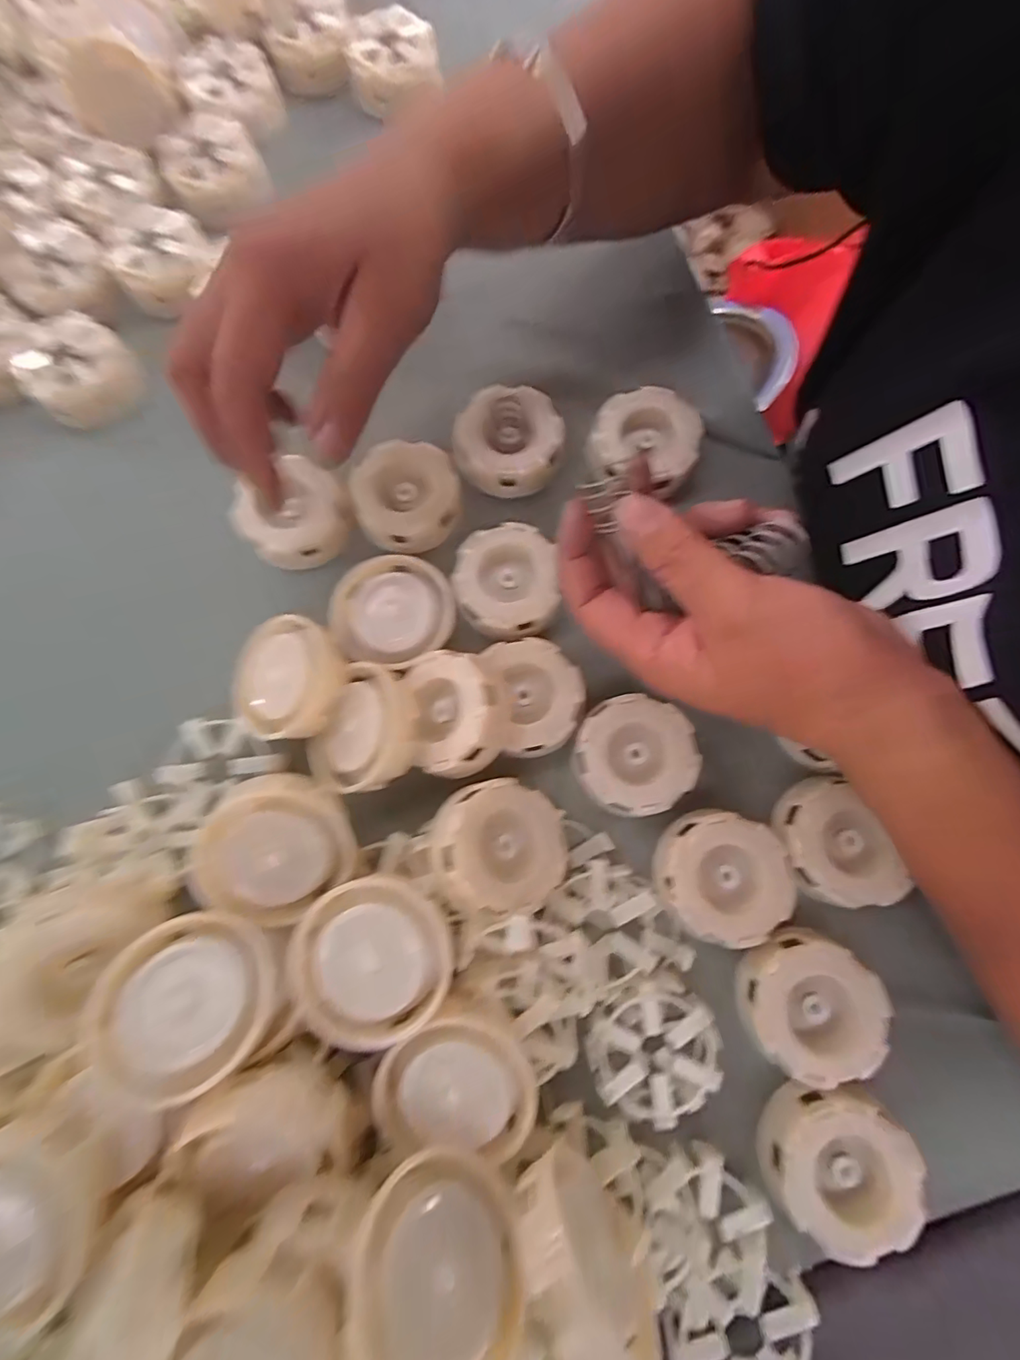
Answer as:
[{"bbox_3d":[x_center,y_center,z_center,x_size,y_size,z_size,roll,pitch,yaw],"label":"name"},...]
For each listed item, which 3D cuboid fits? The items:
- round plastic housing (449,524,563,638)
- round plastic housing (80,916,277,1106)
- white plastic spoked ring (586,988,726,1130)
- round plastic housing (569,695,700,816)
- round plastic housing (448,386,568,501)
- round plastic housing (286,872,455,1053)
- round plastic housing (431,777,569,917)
[{"bbox_3d":[-0.002,-0.056,0.294,0.056,0.019,0.059,-6,79,0],"label":"round plastic housing"},{"bbox_3d":[-0.131,0.133,0.212,0.063,0.035,0.063,-25,61,-37],"label":"round plastic housing"},{"bbox_3d":[0.069,0.176,0.245,0.060,0.012,0.052,-18,79,-2],"label":"white plastic spoked ring"},{"bbox_3d":[0.065,0.039,0.274,0.062,0.018,0.059,0,79,1],"label":"round plastic housing"},{"bbox_3d":[-0.001,-0.143,0.312,0.062,0.021,0.058,0,79,1],"label":"round plastic housing"},{"bbox_3d":[-0.059,0.118,0.220,0.065,0.024,0.062,0,79,1],"label":"round plastic housing"},{"bbox_3d":[-0.005,0.079,0.245,0.061,0.019,0.061,15,58,-26],"label":"round plastic housing"}]

